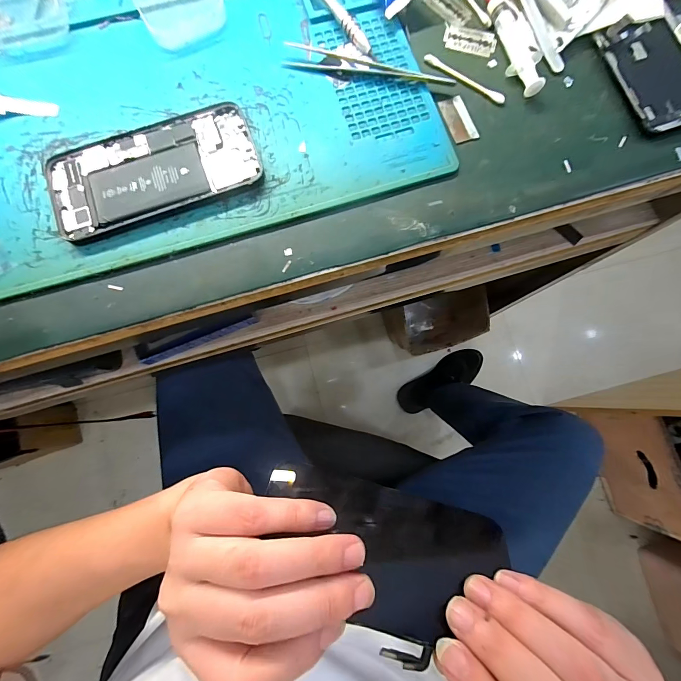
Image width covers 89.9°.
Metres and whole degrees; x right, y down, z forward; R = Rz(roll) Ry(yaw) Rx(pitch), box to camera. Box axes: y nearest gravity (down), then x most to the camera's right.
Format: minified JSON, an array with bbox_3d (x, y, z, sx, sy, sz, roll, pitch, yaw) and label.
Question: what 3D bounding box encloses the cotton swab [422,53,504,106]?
[{"bbox_3d":[0.098,-0.207,0.267,0.071,0.004,0.007,34,83,3],"label":"cotton swab"}]

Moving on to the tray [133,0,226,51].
[{"bbox_3d":[-0.126,-0.267,0.267,0.064,0.010,0.072,-27,82,-5],"label":"tray"}]

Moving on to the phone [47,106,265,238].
[{"bbox_3d":[-0.134,-0.124,0.246,0.144,0.009,0.068,-20,82,-4],"label":"phone"}]

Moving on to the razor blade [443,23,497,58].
[{"bbox_3d":[0.105,-0.244,0.277,0.042,0.004,0.021,13,90,2],"label":"razor blade"}]

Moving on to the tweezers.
[{"bbox_3d":[0.023,-0.218,0.268,0.132,0.004,0.022,7,81,0],"label":"tweezers"}]

